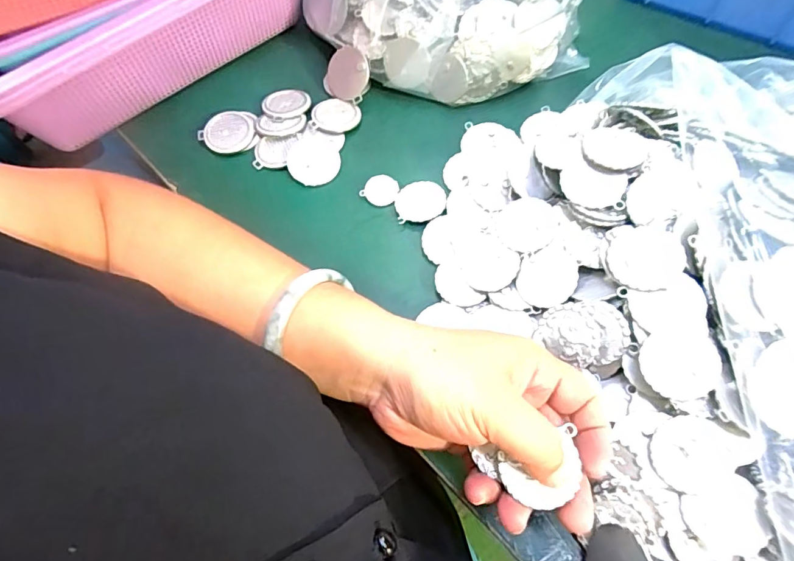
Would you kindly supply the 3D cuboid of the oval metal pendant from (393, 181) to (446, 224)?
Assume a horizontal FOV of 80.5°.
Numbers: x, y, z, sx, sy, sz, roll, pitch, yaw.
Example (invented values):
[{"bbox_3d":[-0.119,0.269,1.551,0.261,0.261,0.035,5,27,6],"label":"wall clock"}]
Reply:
[{"bbox_3d":[0.018,-0.059,0.347,0.037,0.004,0.037,3,68,6],"label":"oval metal pendant"}]

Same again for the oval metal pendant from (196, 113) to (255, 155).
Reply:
[{"bbox_3d":[-0.141,-0.123,0.388,0.044,0.004,0.036,-10,74,-5],"label":"oval metal pendant"}]

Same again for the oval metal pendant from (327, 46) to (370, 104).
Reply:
[{"bbox_3d":[-0.042,-0.175,0.396,0.038,0.039,0.008,29,27,23],"label":"oval metal pendant"}]

